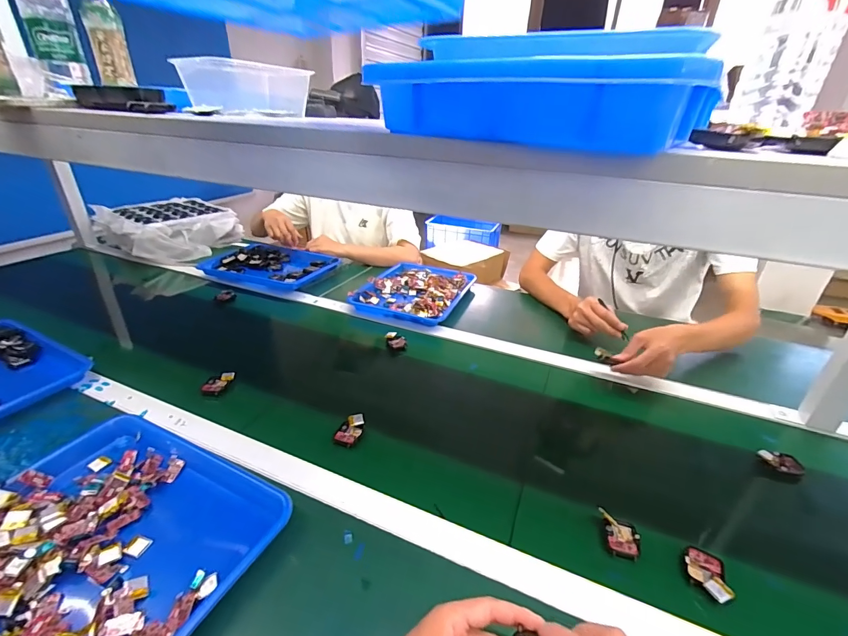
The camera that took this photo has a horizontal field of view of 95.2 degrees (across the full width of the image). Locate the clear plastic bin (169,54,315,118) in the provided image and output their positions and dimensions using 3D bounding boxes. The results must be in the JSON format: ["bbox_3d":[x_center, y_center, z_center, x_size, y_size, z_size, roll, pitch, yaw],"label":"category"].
[{"bbox_3d":[-0.242,-0.322,0.543,0.085,0.058,0.164,16,32,25],"label":"clear plastic bin"}]

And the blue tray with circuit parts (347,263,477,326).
[{"bbox_3d":[-0.020,-0.074,1.018,0.249,0.035,0.297,13,30,19],"label":"blue tray with circuit parts"}]

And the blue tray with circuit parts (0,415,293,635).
[{"bbox_3d":[-0.349,0.235,0.420,0.338,0.038,0.262,14,31,21],"label":"blue tray with circuit parts"}]

